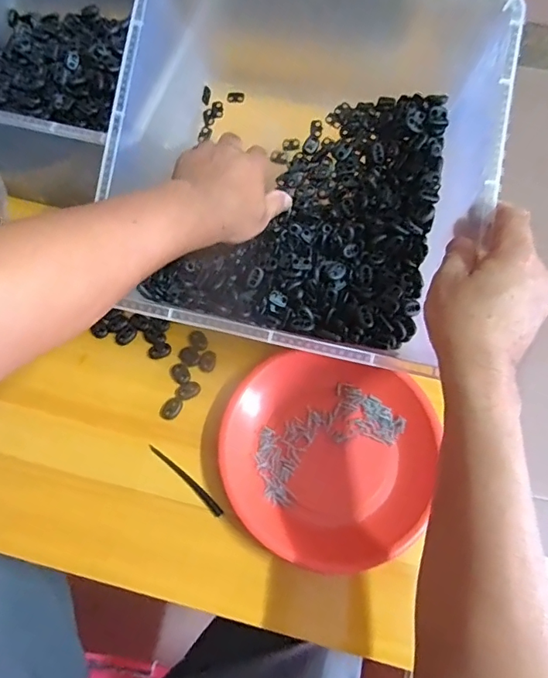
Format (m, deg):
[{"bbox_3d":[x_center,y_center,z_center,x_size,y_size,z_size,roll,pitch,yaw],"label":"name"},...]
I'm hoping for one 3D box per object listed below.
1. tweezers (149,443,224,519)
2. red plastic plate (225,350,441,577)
[{"bbox_3d":[-0.077,0.123,0.427,0.088,0.009,0.008,41,69,15],"label":"tweezers"},{"bbox_3d":[0.050,0.102,0.433,0.185,0.022,0.180,1,64,-3],"label":"red plastic plate"}]

